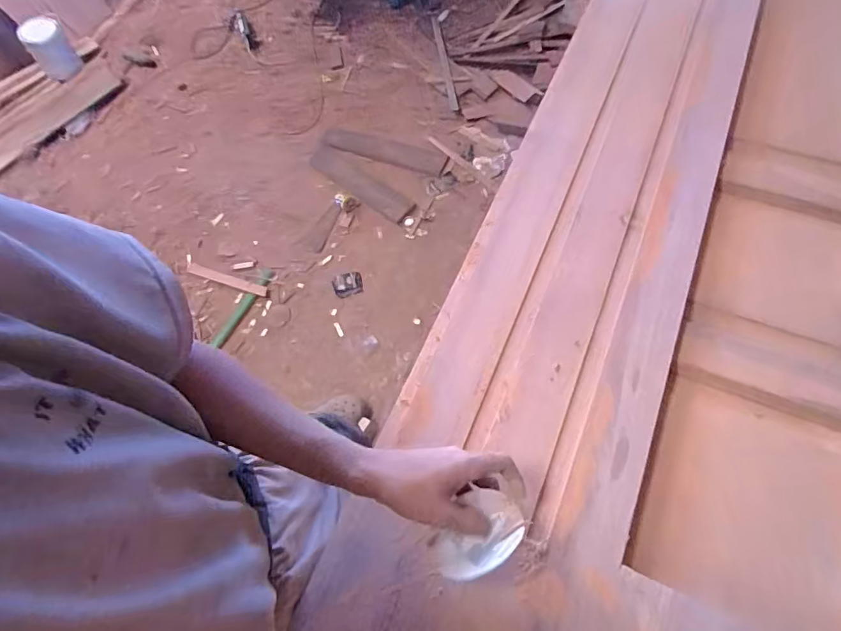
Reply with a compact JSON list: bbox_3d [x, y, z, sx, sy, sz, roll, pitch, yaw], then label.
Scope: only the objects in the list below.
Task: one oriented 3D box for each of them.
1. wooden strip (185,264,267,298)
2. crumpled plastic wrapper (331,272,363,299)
[{"bbox_3d":[-0.733,-0.139,1.773,0.373,0.015,0.045,17,56,19],"label":"wooden strip"},{"bbox_3d":[-0.262,-0.111,1.710,0.109,0.011,0.087,-17,80,-16],"label":"crumpled plastic wrapper"}]

